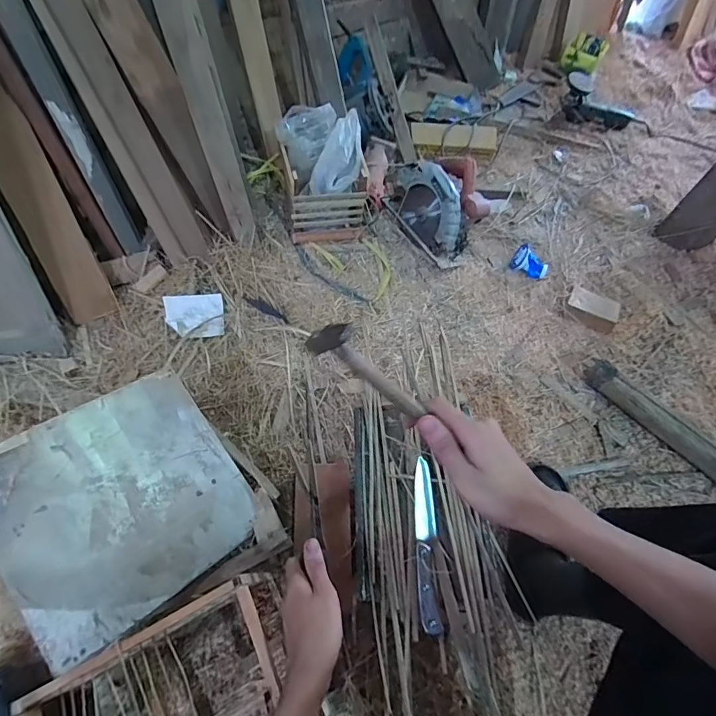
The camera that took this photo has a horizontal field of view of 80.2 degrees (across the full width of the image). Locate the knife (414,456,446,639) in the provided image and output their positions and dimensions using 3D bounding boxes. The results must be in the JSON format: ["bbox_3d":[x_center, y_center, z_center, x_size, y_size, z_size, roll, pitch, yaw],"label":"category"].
[{"bbox_3d":[0.087,0.229,0.537,0.028,0.016,0.203,3,58,-3],"label":"knife"}]

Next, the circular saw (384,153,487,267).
[{"bbox_3d":[0.213,-0.403,1.099,0.157,0.157,0.259,-29,65,-17],"label":"circular saw"}]

